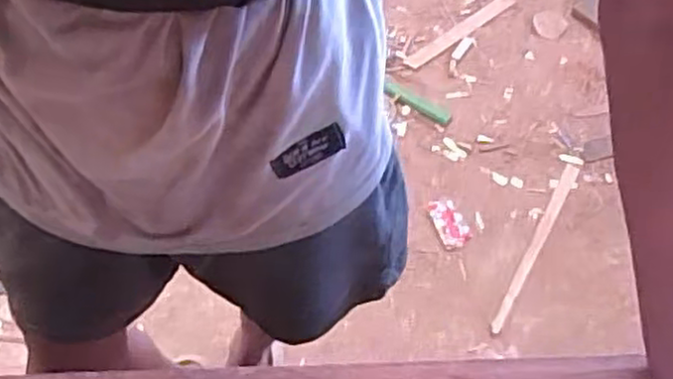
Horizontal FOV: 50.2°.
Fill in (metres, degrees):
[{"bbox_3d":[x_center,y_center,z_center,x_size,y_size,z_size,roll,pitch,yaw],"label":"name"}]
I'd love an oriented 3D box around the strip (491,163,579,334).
[{"bbox_3d":[0.412,0.112,1.475,0.028,0.015,0.430,26,62,13],"label":"strip"}]

